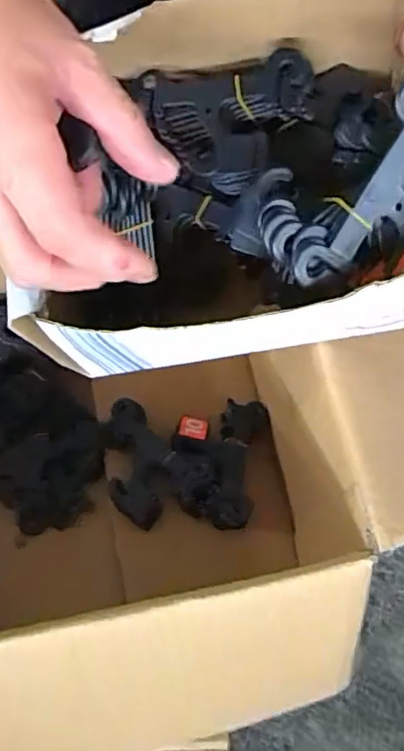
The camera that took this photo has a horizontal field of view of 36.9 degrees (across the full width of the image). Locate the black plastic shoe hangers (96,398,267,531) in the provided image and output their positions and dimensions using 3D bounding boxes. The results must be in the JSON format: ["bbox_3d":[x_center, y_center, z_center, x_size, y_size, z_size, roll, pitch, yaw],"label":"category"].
[{"bbox_3d":[-0.018,0.075,0.525,0.144,0.042,0.112,1,70,1],"label":"black plastic shoe hangers"}]

